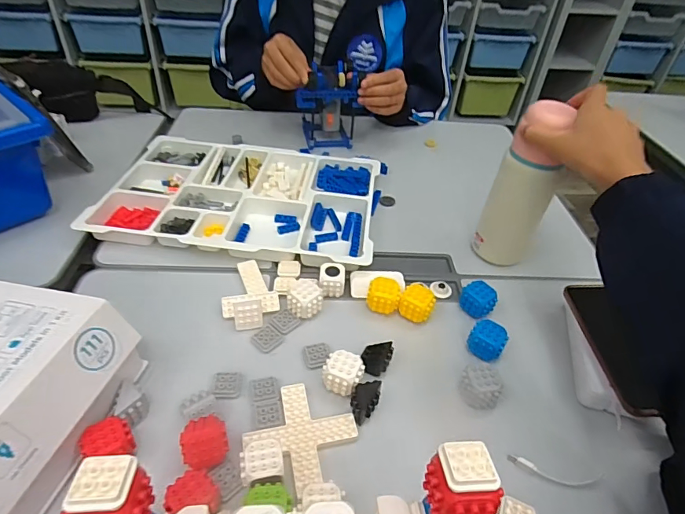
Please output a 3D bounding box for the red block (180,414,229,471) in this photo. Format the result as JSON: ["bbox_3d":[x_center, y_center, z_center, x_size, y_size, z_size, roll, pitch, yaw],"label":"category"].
[{"bbox_3d":[-0.116,0.159,0.375,0.036,0.032,0.040,-11,44,-17],"label":"red block"}]

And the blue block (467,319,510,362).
[{"bbox_3d":[0.157,0.091,0.478,0.038,0.030,0.035,28,46,23],"label":"blue block"}]

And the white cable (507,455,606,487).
[{"bbox_3d":[0.193,0.193,0.395,0.084,0.008,0.016,11,42,5],"label":"white cable"}]

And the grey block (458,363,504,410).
[{"bbox_3d":[0.135,0.130,0.436,0.038,0.033,0.036,-9,44,-15],"label":"grey block"}]

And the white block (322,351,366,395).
[{"bbox_3d":[0.001,0.117,0.437,0.037,0.030,0.035,14,42,9],"label":"white block"}]

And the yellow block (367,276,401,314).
[{"bbox_3d":[0.048,0.047,0.518,0.037,0.037,0.032,11,42,7],"label":"yellow block"}]

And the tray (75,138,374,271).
[{"bbox_3d":[-0.141,-0.095,0.652,0.374,0.030,0.264,8,42,3],"label":"tray"}]

